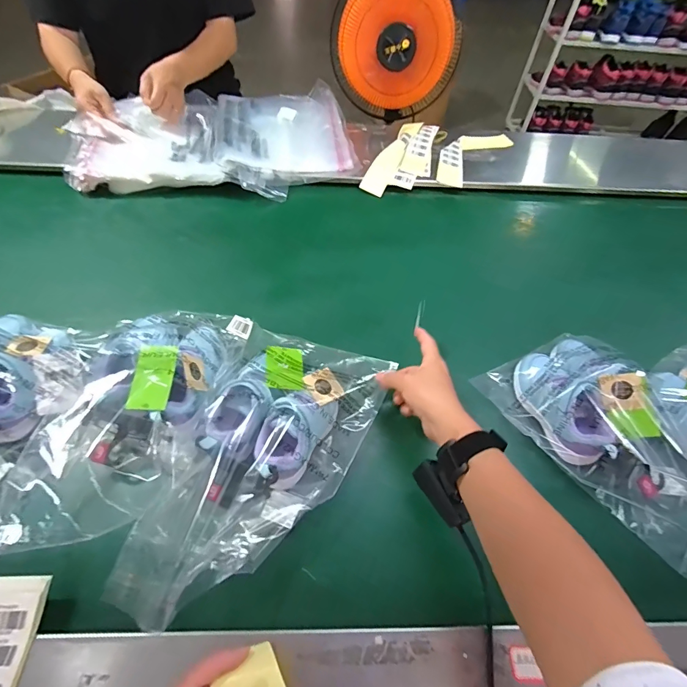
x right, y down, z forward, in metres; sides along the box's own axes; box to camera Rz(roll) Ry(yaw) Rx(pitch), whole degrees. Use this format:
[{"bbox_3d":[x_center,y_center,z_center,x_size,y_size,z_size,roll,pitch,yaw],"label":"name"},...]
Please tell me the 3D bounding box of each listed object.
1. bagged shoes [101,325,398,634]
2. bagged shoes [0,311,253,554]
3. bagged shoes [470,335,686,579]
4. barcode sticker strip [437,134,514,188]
[{"bbox_3d":[-0.087,0.128,0.437,0.203,0.072,0.331,16,55,9],"label":"bagged shoes"},{"bbox_3d":[-0.242,0.074,0.442,0.137,0.085,0.310,16,55,9],"label":"bagged shoes"},{"bbox_3d":[0.347,0.096,0.479,0.195,0.107,0.283,-26,59,-19],"label":"bagged shoes"},{"bbox_3d":[0.293,-0.442,0.886,0.097,0.010,0.271,41,63,13],"label":"barcode sticker strip"}]

